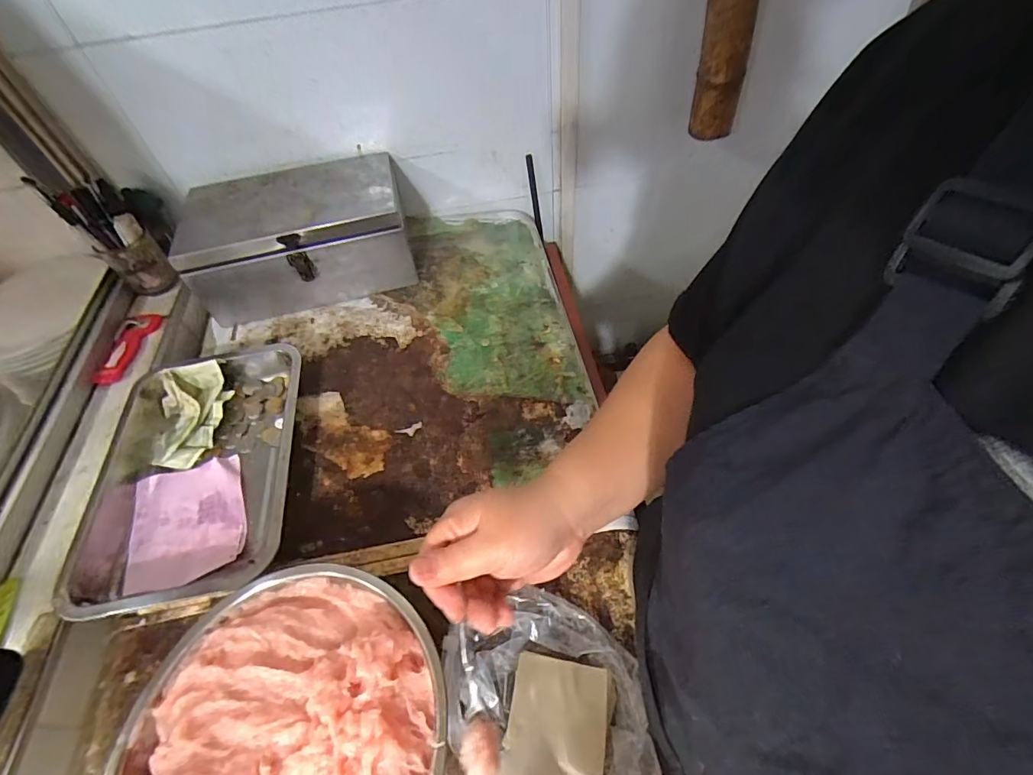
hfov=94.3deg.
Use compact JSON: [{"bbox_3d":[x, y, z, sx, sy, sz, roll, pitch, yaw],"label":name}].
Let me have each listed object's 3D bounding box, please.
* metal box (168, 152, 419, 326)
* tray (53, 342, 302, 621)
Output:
[{"bbox_3d":[-0.322,-0.224,0.726,0.298,0.142,0.167,-12,54,-5],"label":"metal box"},{"bbox_3d":[-0.368,0.093,0.553,0.229,0.050,0.308,-12,54,-5],"label":"tray"}]

